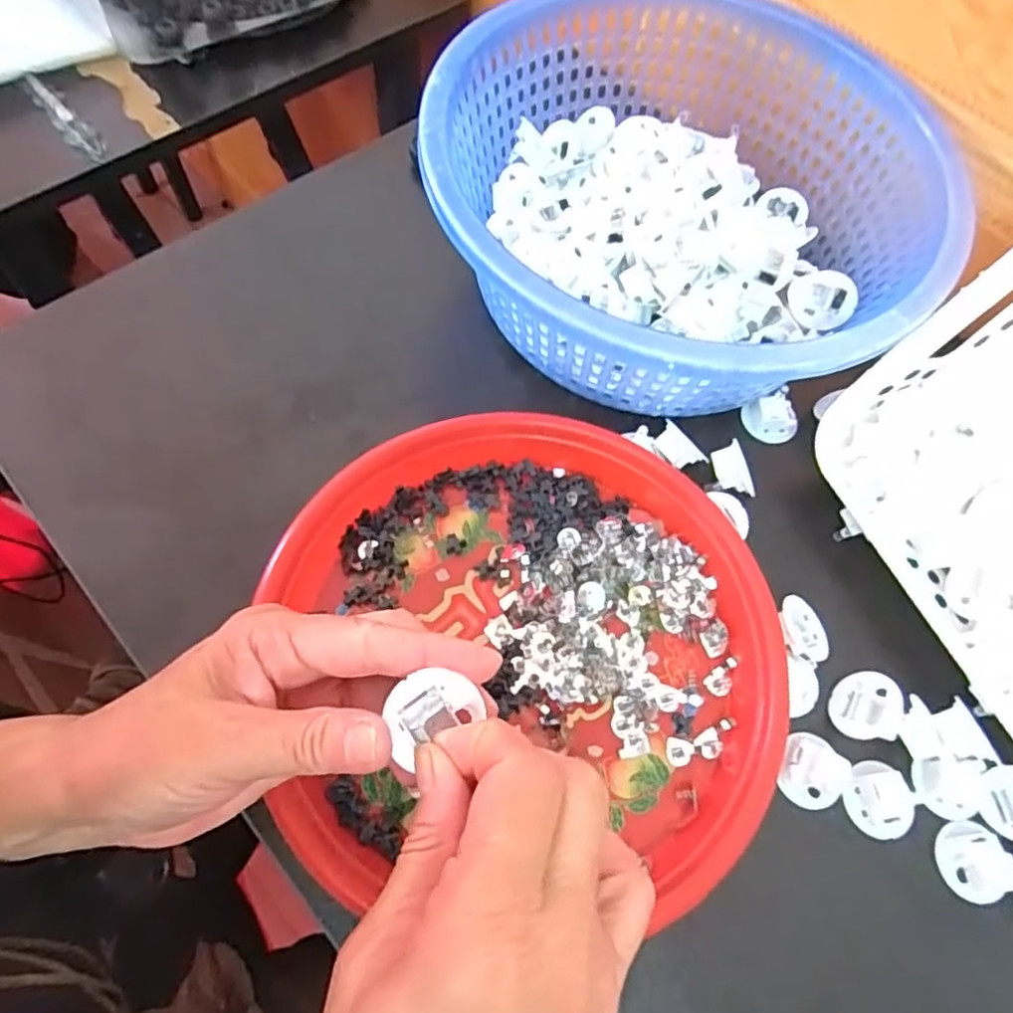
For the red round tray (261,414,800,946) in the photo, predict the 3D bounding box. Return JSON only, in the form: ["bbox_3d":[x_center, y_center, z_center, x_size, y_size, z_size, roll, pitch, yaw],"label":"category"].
[{"bbox_3d":[0.012,0.056,0.315,0.234,0.049,0.220,0,71,1],"label":"red round tray"}]

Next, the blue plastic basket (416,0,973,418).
[{"bbox_3d":[0.103,-0.176,0.380,0.266,0.114,0.282,2,66,-4],"label":"blue plastic basket"}]

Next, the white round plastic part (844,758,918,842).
[{"bbox_3d":[0.172,0.137,0.309,0.027,0.012,0.031,-21,70,-13],"label":"white round plastic part"}]

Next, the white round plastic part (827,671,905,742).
[{"bbox_3d":[0.175,0.098,0.323,0.030,0.013,0.032,0,61,40],"label":"white round plastic part"}]

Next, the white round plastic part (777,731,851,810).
[{"bbox_3d":[0.144,0.125,0.311,0.030,0.016,0.031,2,66,-4],"label":"white round plastic part"}]

